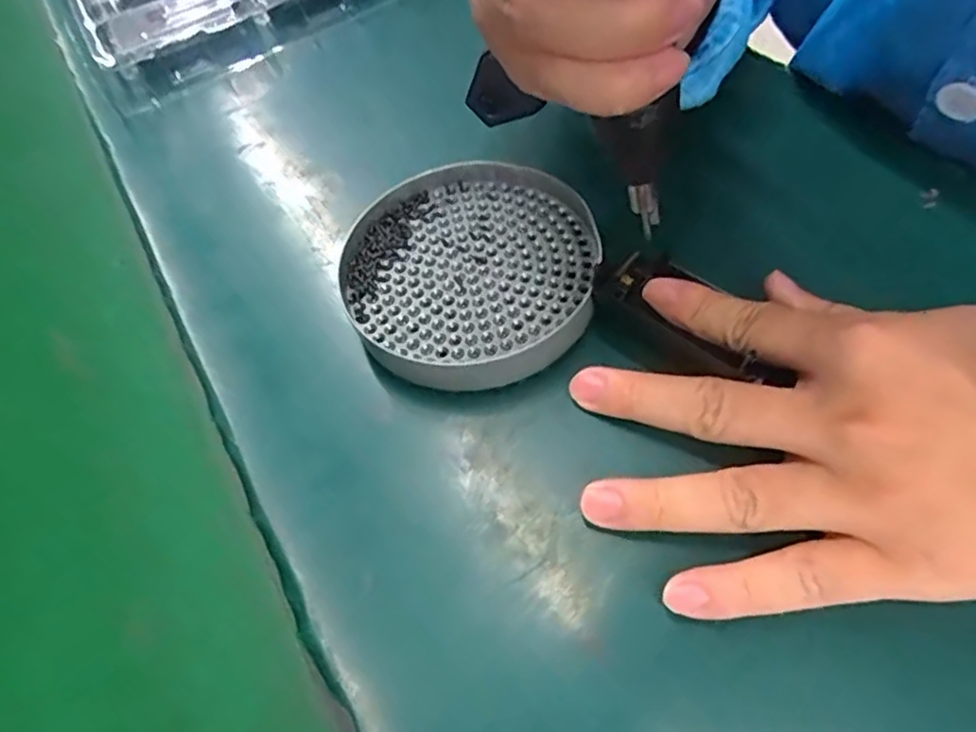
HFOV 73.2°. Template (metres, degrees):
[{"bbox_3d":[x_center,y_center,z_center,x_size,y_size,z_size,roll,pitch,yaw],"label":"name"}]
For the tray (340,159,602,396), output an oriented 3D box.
[{"bbox_3d":[-0.008,-0.042,0.297,0.109,0.032,0.114,0,55,1],"label":"tray"}]

